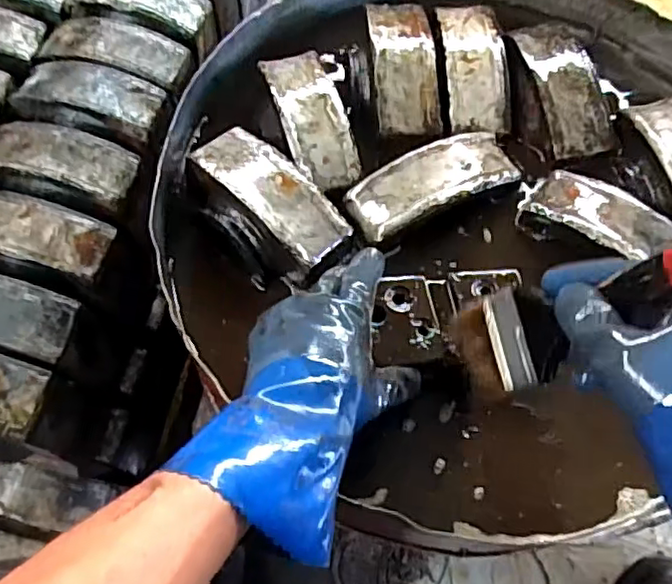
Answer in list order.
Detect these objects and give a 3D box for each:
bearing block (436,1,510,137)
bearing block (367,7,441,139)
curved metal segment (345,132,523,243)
[{"bbox_3d":[0.136,-0.224,0.624,0.058,0.025,0.148,-3,66,-1],"label":"bearing block"},{"bbox_3d":[0.066,-0.225,0.621,0.060,0.026,0.152,-4,66,-2],"label":"bearing block"},{"bbox_3d":[0.089,-0.101,0.568,0.156,0.025,0.065,-25,69,-11],"label":"curved metal segment"}]

